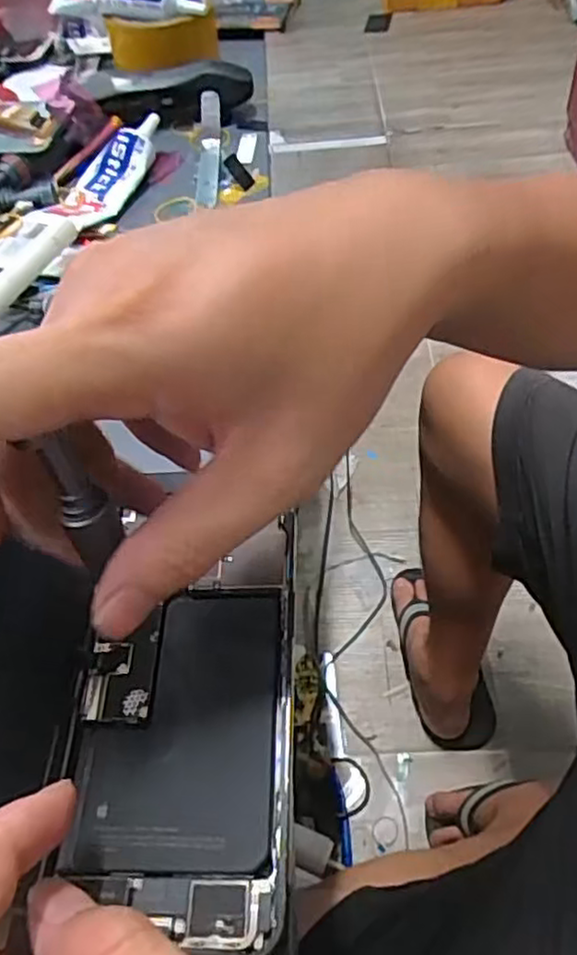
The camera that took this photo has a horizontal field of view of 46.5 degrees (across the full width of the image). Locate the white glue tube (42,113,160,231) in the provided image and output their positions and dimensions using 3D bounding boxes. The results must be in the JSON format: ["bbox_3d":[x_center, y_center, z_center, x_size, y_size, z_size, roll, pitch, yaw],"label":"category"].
[{"bbox_3d":[-0.128,-0.221,0.477,0.047,0.021,0.128,20,67,13],"label":"white glue tube"}]

